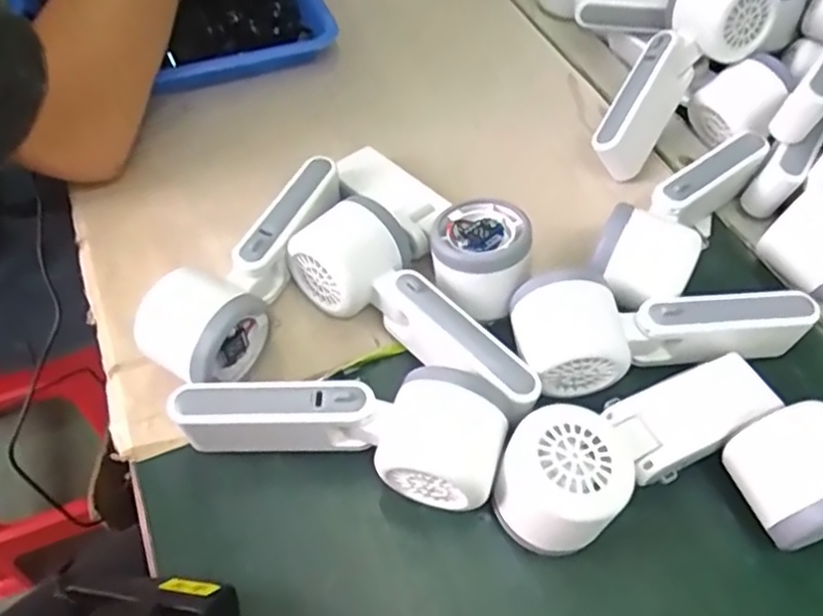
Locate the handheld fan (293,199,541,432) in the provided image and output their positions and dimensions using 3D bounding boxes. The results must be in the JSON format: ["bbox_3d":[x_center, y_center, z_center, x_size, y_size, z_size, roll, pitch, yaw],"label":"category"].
[{"bbox_3d":[0.007,-0.001,0.377,0.167,0.052,0.064,37,61,22],"label":"handheld fan"}]

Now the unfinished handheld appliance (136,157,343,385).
[{"bbox_3d":[-0.093,-0.023,0.390,0.056,0.060,0.162,21,56,13],"label":"unfinished handheld appliance"}]

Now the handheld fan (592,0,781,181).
[{"bbox_3d":[0.184,-0.162,0.458,0.069,0.046,0.166,39,91,23],"label":"handheld fan"}]

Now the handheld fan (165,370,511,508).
[{"bbox_3d":[-0.036,0.059,0.342,0.161,0.055,0.052,12,55,7],"label":"handheld fan"}]

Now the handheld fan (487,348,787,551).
[{"bbox_3d":[0.111,0.064,0.330,0.149,0.044,0.054,-26,59,-19],"label":"handheld fan"}]

